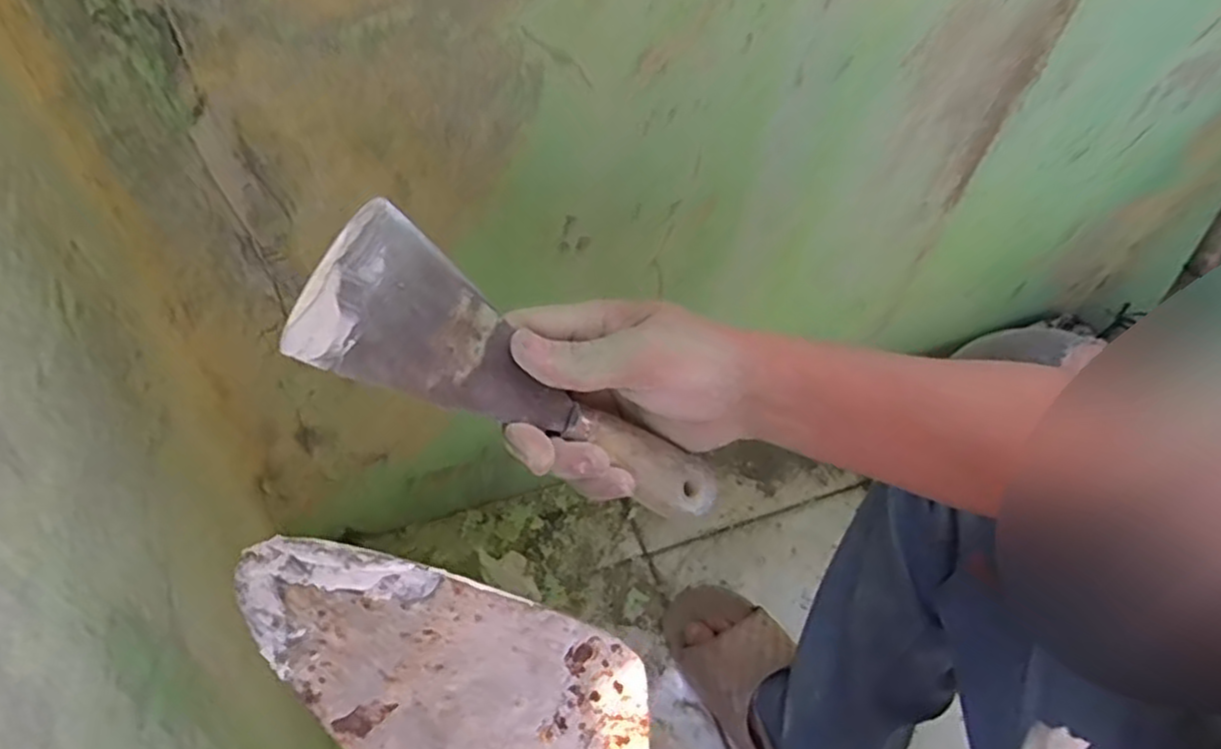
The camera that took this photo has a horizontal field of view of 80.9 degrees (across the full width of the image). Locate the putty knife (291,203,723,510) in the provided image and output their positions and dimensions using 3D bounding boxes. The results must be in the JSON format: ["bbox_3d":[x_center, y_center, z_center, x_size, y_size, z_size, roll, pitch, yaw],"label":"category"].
[{"bbox_3d":[-0.029,0.011,0.293,0.192,0.017,0.062,35,48,-25],"label":"putty knife"}]

